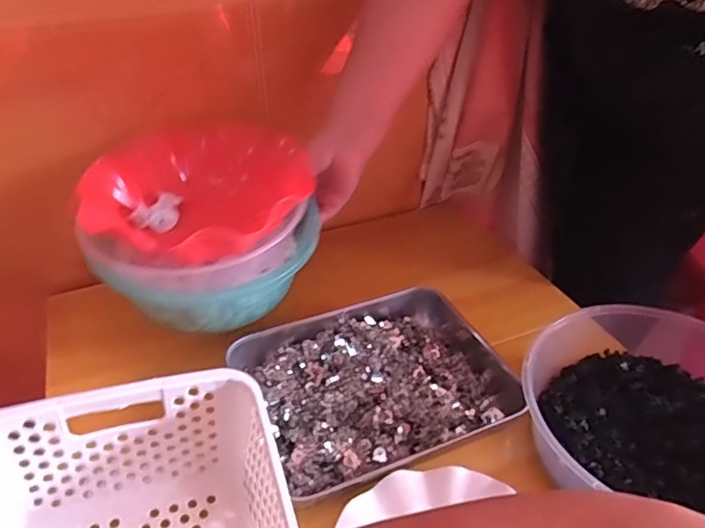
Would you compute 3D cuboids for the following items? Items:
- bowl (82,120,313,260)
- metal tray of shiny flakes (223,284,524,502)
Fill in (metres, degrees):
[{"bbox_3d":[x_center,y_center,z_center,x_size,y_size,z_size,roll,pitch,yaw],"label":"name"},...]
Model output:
[{"bbox_3d":[-0.158,-0.076,0.598,0.216,0.064,0.213,-5,36,-7],"label":"bowl"},{"bbox_3d":[0.024,0.110,0.562,0.236,0.027,0.191,-16,39,-21],"label":"metal tray of shiny flakes"}]

